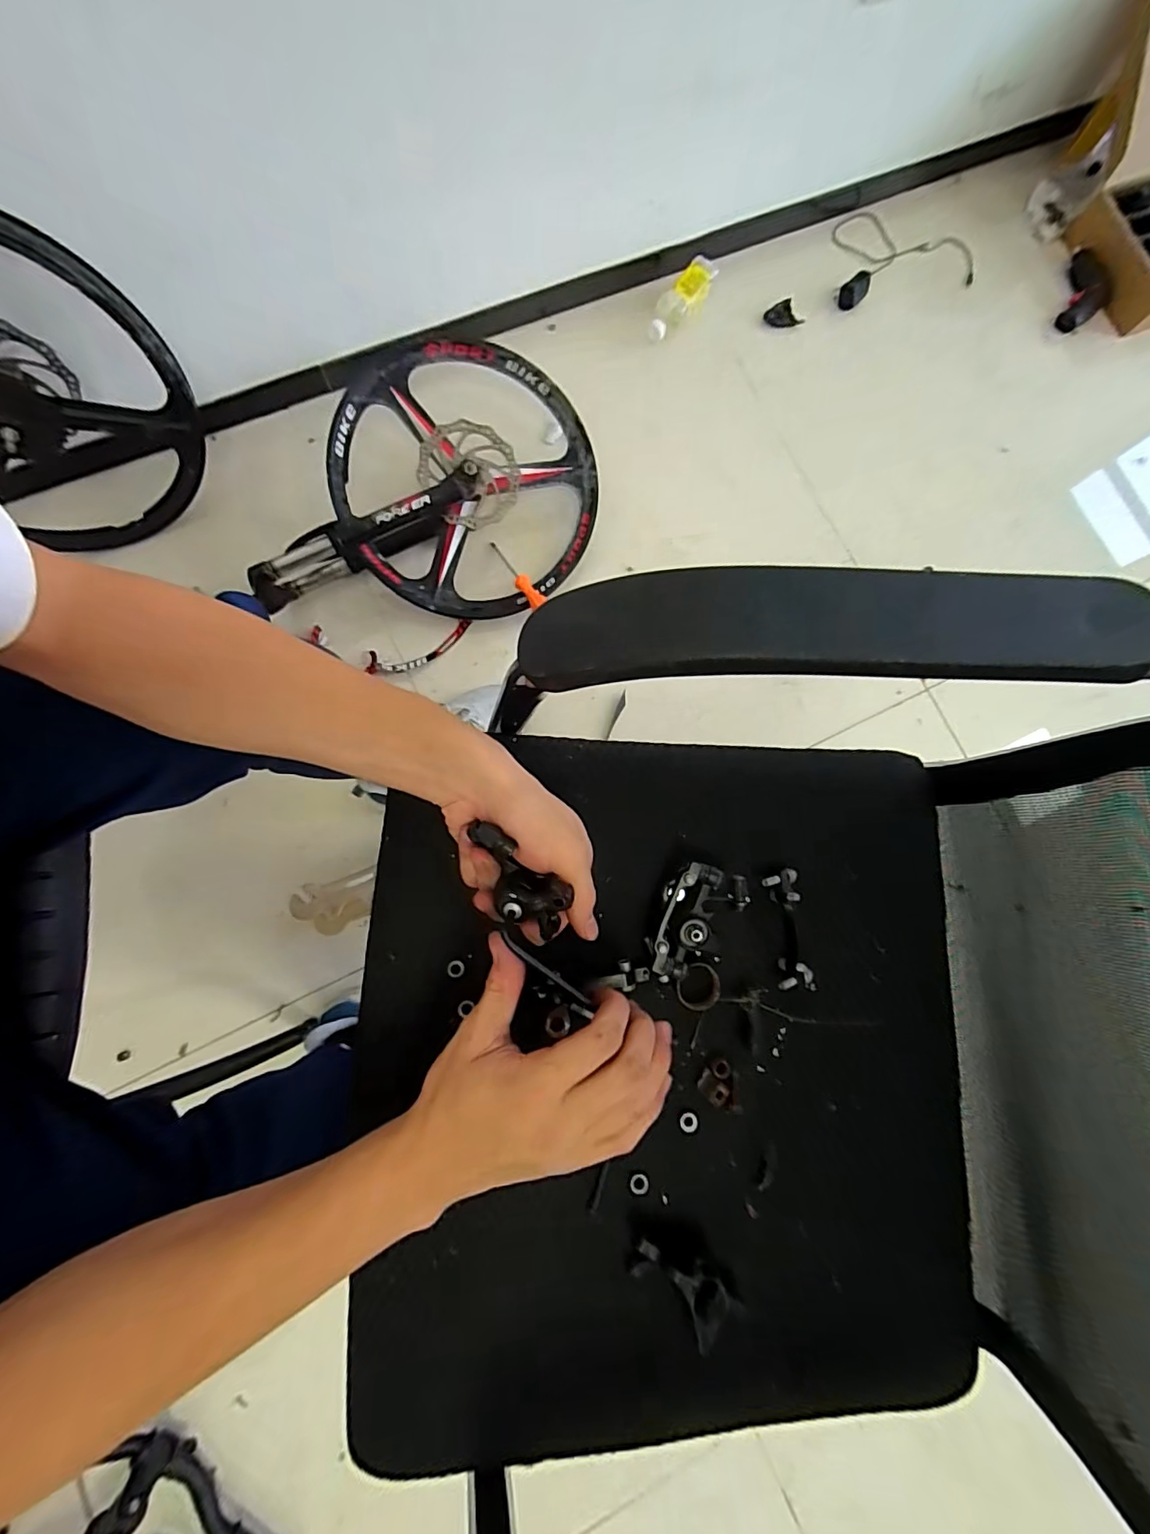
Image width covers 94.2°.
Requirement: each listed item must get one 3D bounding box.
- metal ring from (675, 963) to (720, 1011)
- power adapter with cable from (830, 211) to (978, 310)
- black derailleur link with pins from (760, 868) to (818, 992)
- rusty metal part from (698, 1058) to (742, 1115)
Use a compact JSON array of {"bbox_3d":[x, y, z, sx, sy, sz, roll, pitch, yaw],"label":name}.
[{"bbox_3d":[0.089,0.159,0.386,0.033,0.012,0.033,0,80,-1],"label":"metal ring"},{"bbox_3d":[0.651,-1.045,1.079,0.341,0.044,0.196,-20,82,-7],"label":"power adapter with cable"},{"bbox_3d":[0.158,0.122,0.395,0.032,0.023,0.089,-8,81,-5],"label":"black derailleur link with pins"},{"bbox_3d":[0.106,0.228,0.379,0.027,0.008,0.034,-43,85,-9],"label":"rusty metal part"}]

